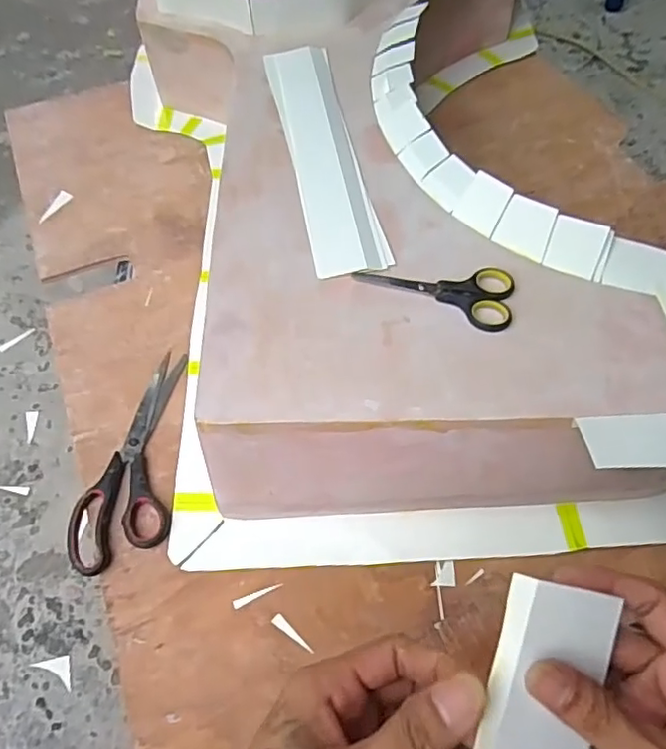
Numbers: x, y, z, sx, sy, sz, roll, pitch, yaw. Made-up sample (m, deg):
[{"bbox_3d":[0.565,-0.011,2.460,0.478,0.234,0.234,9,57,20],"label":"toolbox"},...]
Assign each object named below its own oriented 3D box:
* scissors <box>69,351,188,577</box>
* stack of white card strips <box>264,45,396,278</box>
[{"bbox_3d":[-0.196,0.076,0.582,0.087,0.015,0.233,0,59,1],"label":"scissors"},{"bbox_3d":[-0.012,-0.242,0.619,0.070,0.007,0.357,-9,59,-5],"label":"stack of white card strips"}]

